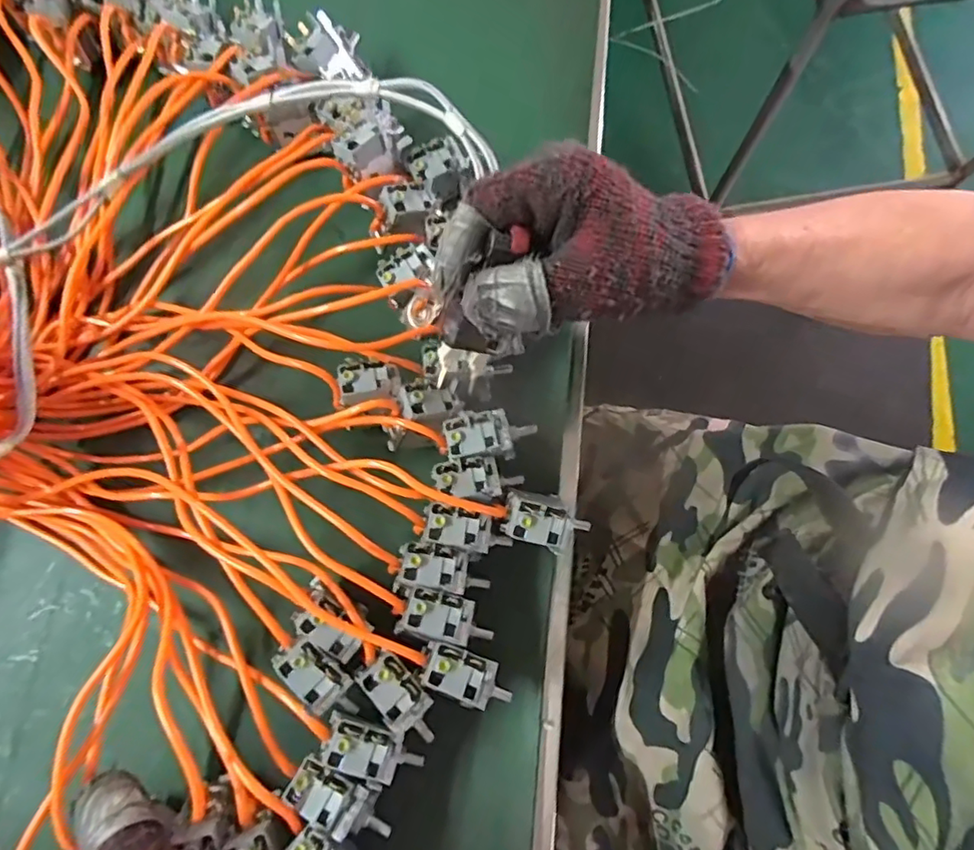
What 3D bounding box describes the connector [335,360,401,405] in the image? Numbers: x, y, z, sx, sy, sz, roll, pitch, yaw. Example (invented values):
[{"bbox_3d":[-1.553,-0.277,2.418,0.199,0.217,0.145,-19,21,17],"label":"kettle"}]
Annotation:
[{"bbox_3d":[-0.072,-0.027,0.345,0.035,0.015,0.026,-7,76,-2],"label":"connector"}]

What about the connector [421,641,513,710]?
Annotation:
[{"bbox_3d":[-0.011,0.136,0.307,0.051,0.016,0.024,23,77,6],"label":"connector"}]

